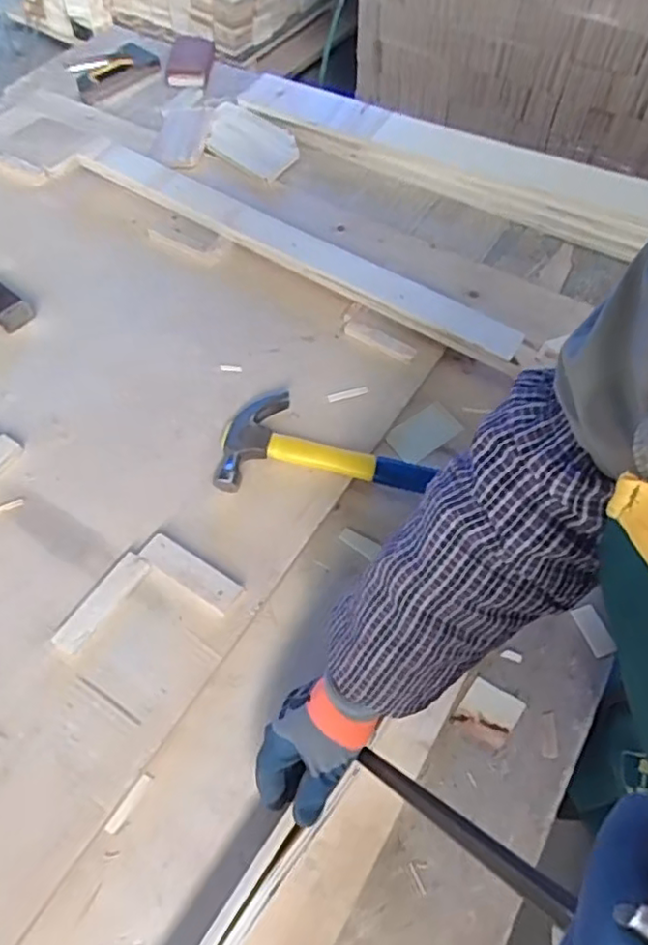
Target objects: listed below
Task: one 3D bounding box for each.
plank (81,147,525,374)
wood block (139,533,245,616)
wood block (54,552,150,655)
[{"bbox_3d":[-0.057,-0.322,0.874,0.720,0.056,0.077,28,63,14],"label":"plank"},{"bbox_3d":[-0.136,0.102,0.627,0.110,0.019,0.034,28,63,15],"label":"wood block"},{"bbox_3d":[-0.217,0.128,0.610,0.026,0.014,0.109,32,64,16],"label":"wood block"}]

